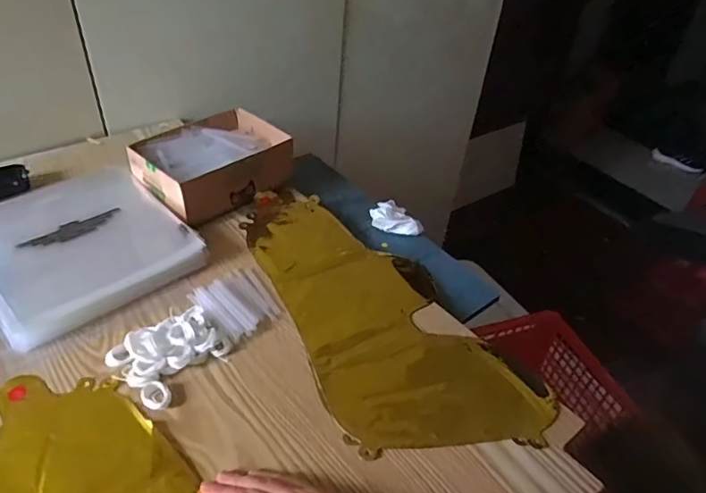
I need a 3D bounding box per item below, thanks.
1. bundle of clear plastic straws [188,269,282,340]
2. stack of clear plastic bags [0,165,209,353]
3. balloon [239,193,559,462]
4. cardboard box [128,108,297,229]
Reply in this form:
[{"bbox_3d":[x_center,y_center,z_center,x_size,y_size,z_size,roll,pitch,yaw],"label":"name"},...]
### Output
[{"bbox_3d":[-0.124,0.058,0.575,0.087,0.013,0.080,35,48,30],"label":"bundle of clear plastic straws"},{"bbox_3d":[-0.329,-0.008,0.621,0.216,0.030,0.243,-30,52,-35],"label":"stack of clear plastic bags"},{"bbox_3d":[0.021,0.052,0.593,0.203,0.017,0.413,-15,44,-23],"label":"balloon"},{"bbox_3d":[-0.192,-0.116,0.719,0.149,0.065,0.195,32,47,27],"label":"cardboard box"}]

